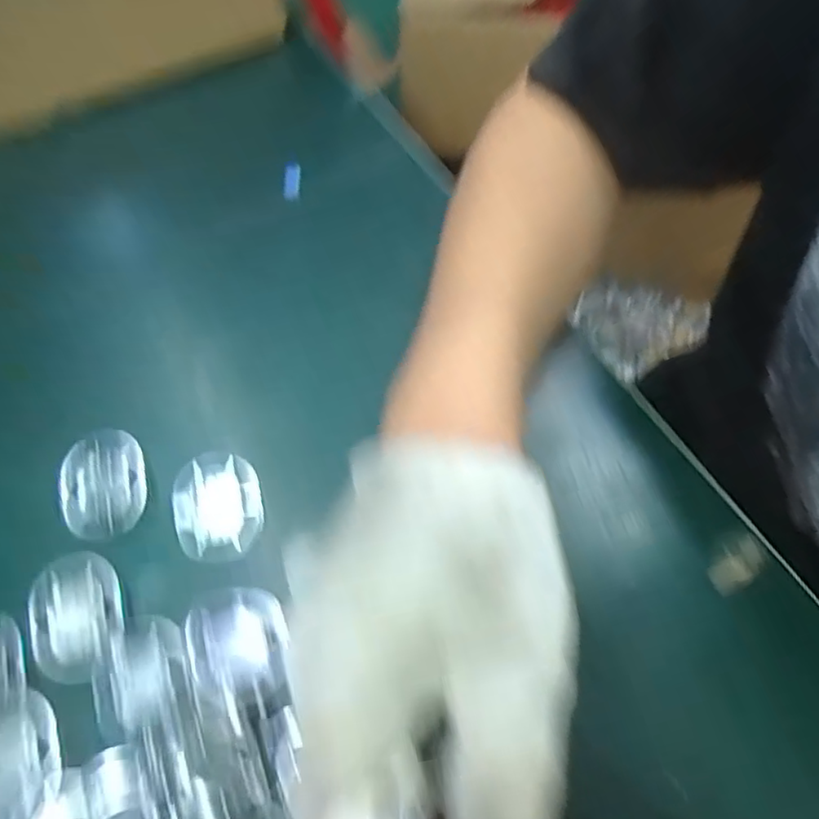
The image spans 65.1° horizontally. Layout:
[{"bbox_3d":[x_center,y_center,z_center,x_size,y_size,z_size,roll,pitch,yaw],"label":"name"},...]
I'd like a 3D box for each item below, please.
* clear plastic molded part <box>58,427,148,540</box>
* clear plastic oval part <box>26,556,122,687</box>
[{"bbox_3d":[-0.142,0.034,0.297,0.036,0.014,0.050,-11,62,-7],"label":"clear plastic molded part"},{"bbox_3d":[-0.141,0.087,0.269,0.036,0.006,0.050,-15,64,-6],"label":"clear plastic oval part"}]

